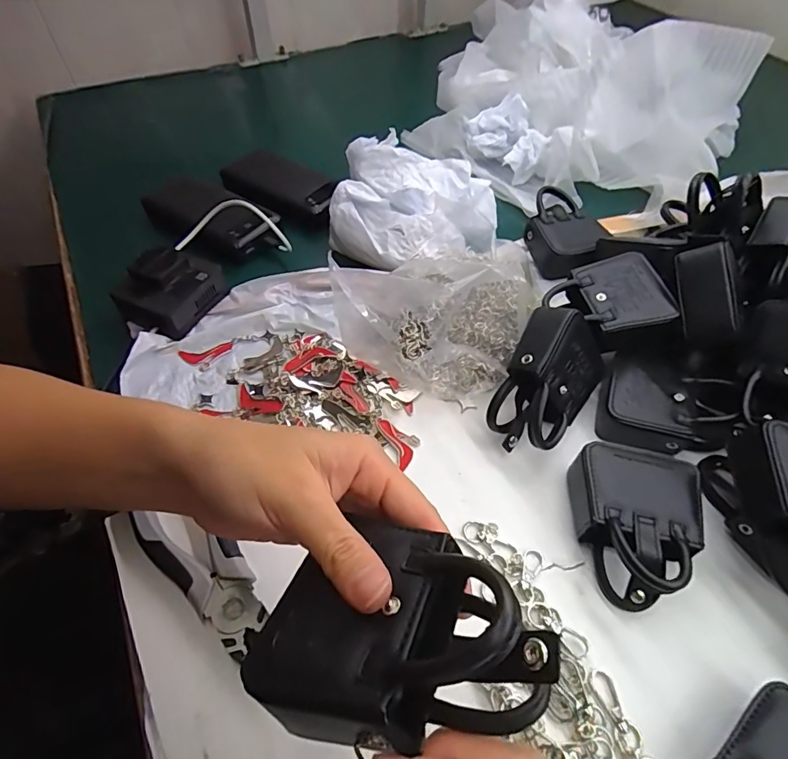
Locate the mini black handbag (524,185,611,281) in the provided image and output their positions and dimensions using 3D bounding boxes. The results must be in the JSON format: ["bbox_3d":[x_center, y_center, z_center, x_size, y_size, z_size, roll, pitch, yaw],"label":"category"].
[{"bbox_3d":[0.179,-0.152,0.490,0.068,0.035,0.121,-6,53,-5],"label":"mini black handbag"}]

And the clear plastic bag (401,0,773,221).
[{"bbox_3d":[0.197,-0.381,0.590,0.290,0.145,0.368,-34,60,-24],"label":"clear plastic bag"}]

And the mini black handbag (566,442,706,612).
[{"bbox_3d":[0.154,0.091,0.305,0.081,0.034,0.098,13,53,8],"label":"mini black handbag"}]

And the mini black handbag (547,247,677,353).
[{"bbox_3d":[0.174,-0.058,0.385,0.087,0.042,0.084,-9,53,-8],"label":"mini black handbag"}]

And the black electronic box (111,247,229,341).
[{"bbox_3d":[-0.209,-0.085,0.436,0.067,0.045,0.078,22,56,16],"label":"black electronic box"}]

